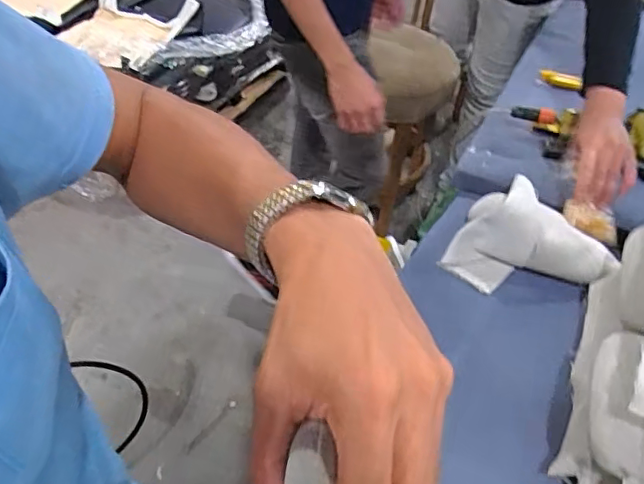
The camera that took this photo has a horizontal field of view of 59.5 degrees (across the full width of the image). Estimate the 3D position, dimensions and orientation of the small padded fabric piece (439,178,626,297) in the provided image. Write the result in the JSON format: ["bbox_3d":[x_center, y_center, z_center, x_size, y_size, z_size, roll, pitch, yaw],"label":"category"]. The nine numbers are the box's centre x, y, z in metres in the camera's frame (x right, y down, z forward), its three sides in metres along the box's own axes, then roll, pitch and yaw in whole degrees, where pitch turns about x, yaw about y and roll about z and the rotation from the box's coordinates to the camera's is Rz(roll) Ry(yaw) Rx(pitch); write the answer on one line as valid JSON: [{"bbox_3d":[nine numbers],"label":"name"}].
[{"bbox_3d":[0.311,-0.002,0.827,0.219,0.107,0.173,32,50,24],"label":"small padded fabric piece"}]

